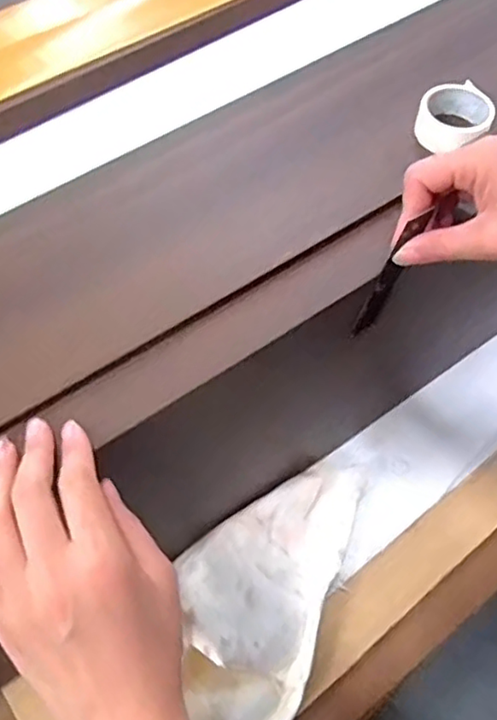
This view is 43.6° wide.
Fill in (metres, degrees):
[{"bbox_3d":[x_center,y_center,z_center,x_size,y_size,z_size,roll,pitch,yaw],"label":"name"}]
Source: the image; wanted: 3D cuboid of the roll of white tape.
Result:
[{"bbox_3d":[0.259,-0.311,0.790,0.103,0.037,0.087,-38,67,-21],"label":"roll of white tape"}]

